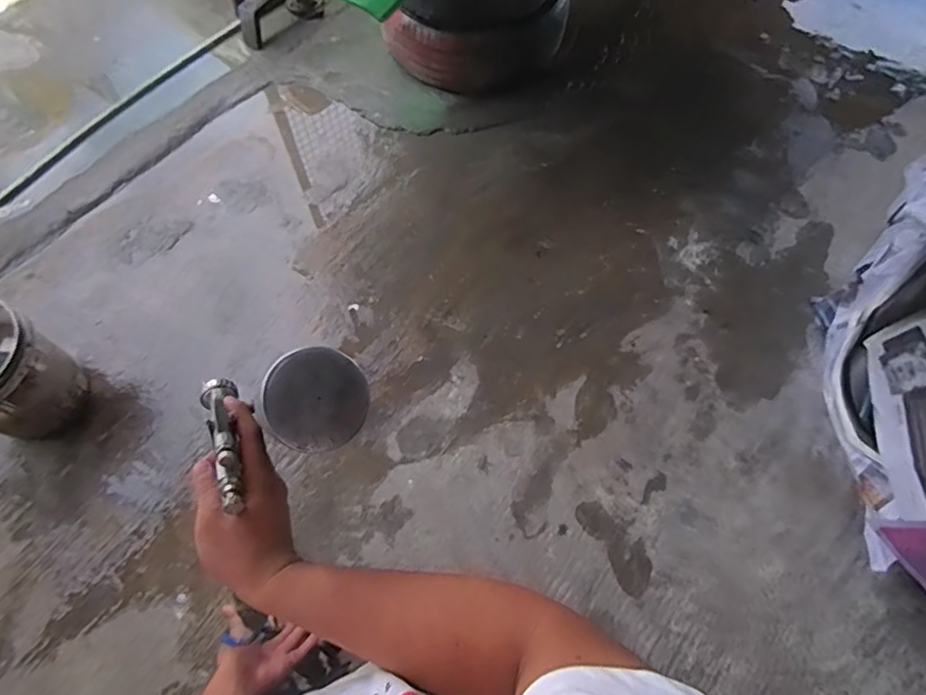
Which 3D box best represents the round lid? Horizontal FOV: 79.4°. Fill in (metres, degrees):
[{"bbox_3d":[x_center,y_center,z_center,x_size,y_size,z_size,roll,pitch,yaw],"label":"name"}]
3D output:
[{"bbox_3d":[-0.107,0.038,0.409,0.074,0.005,0.073,3,83,-21],"label":"round lid"}]

